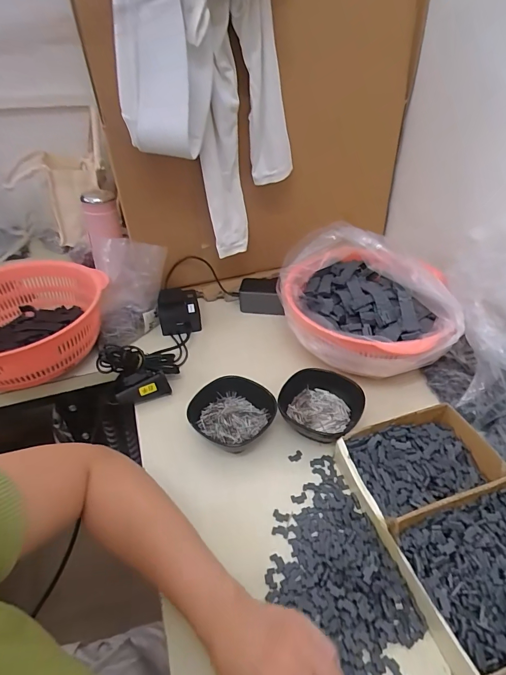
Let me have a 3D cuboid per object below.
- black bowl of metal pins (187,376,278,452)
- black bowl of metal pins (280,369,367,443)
[{"bbox_3d":[-0.027,0.107,0.535,0.115,0.051,0.099,5,40,8],"label":"black bowl of metal pins"},{"bbox_3d":[0.098,0.097,0.535,0.116,0.052,0.117,-1,39,1],"label":"black bowl of metal pins"}]

